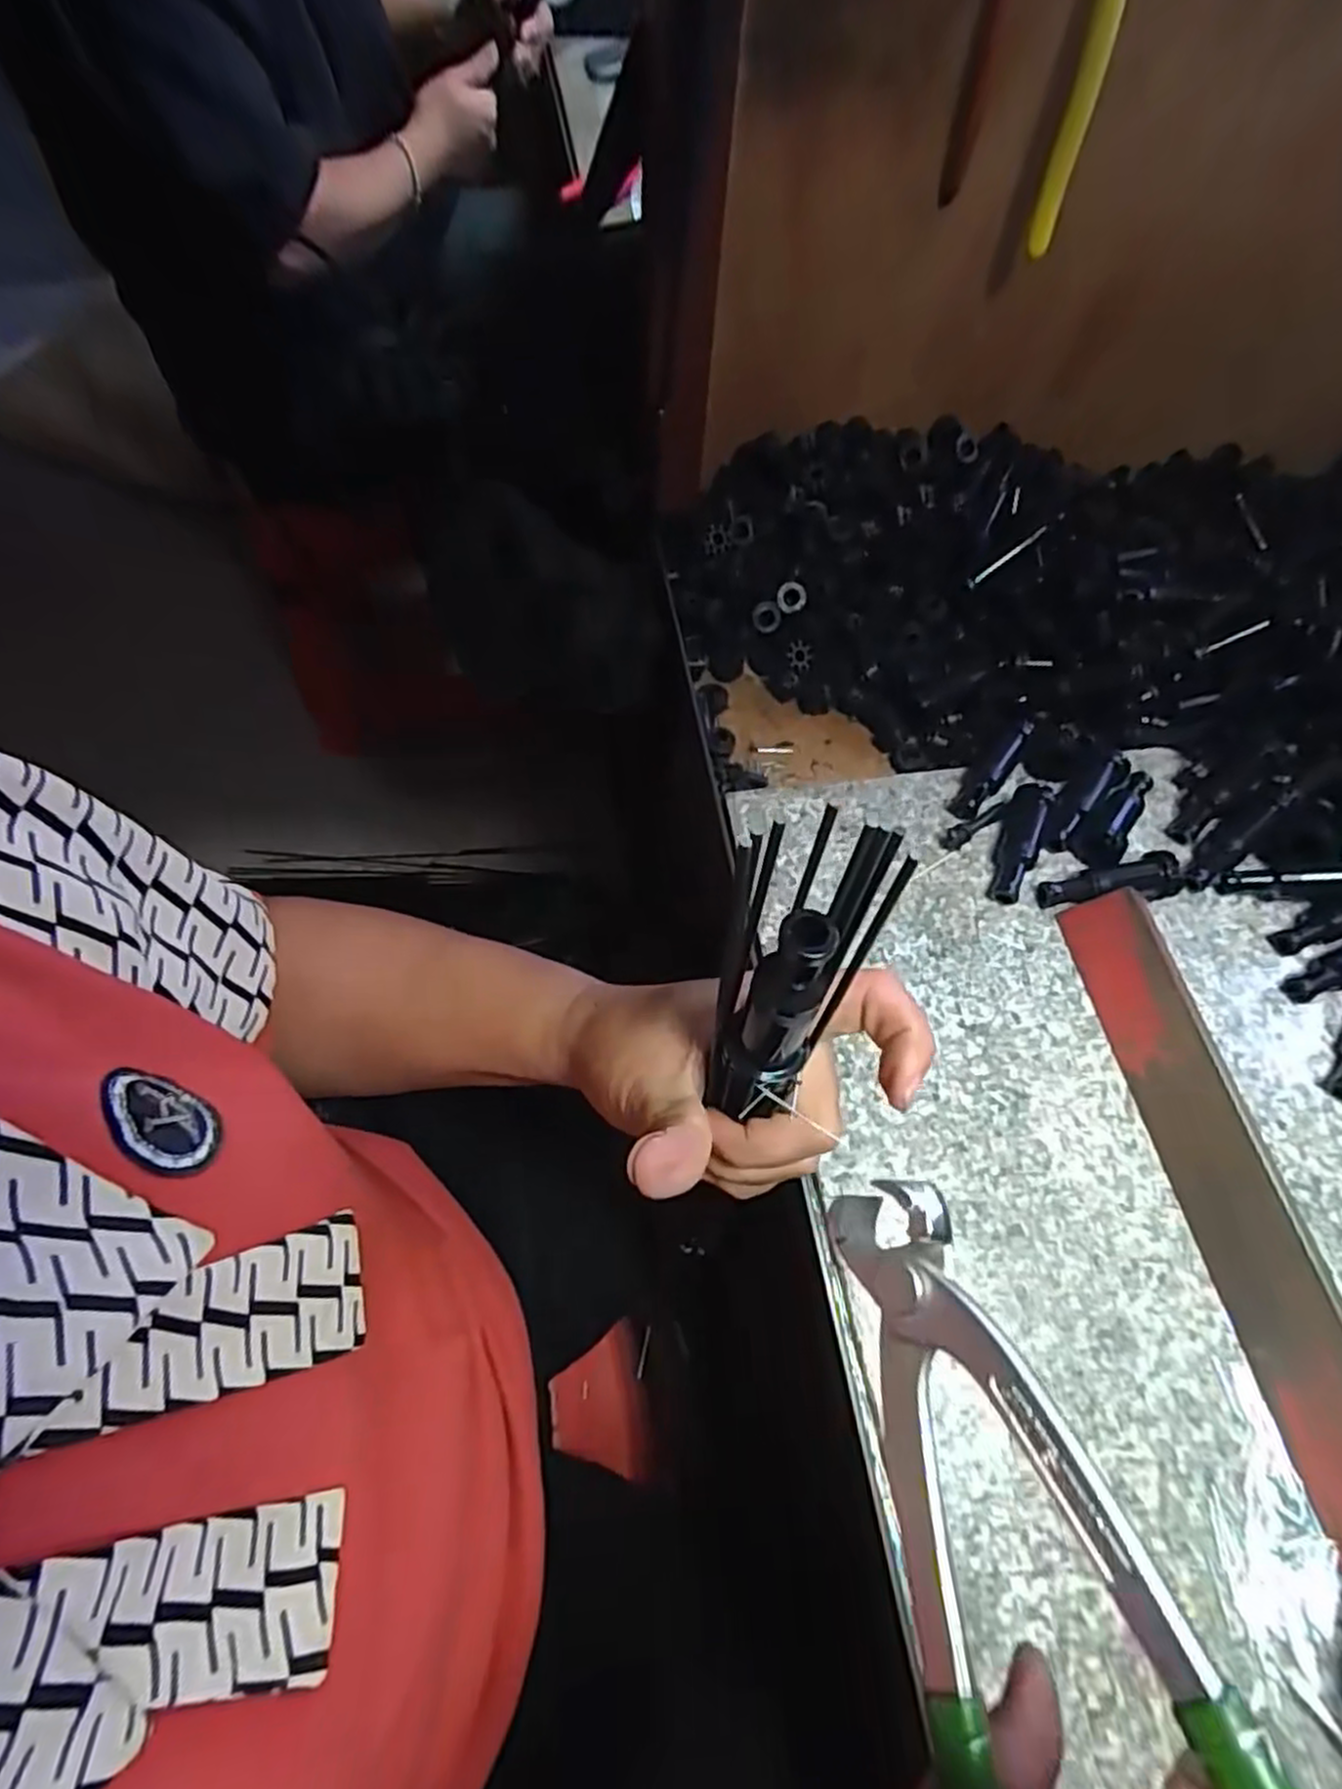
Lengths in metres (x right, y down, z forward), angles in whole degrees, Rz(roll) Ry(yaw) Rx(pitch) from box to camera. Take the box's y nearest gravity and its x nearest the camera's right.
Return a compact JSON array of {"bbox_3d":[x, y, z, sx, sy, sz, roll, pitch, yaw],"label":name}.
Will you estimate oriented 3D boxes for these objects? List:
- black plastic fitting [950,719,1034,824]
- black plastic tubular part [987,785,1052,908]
[{"bbox_3d":[0.176,-0.070,0.412,0.018,0.021,0.070,34,65,13],"label":"black plastic fitting"},{"bbox_3d":[0.181,-0.029,0.389,0.018,0.023,0.070,23,63,8],"label":"black plastic tubular part"}]

